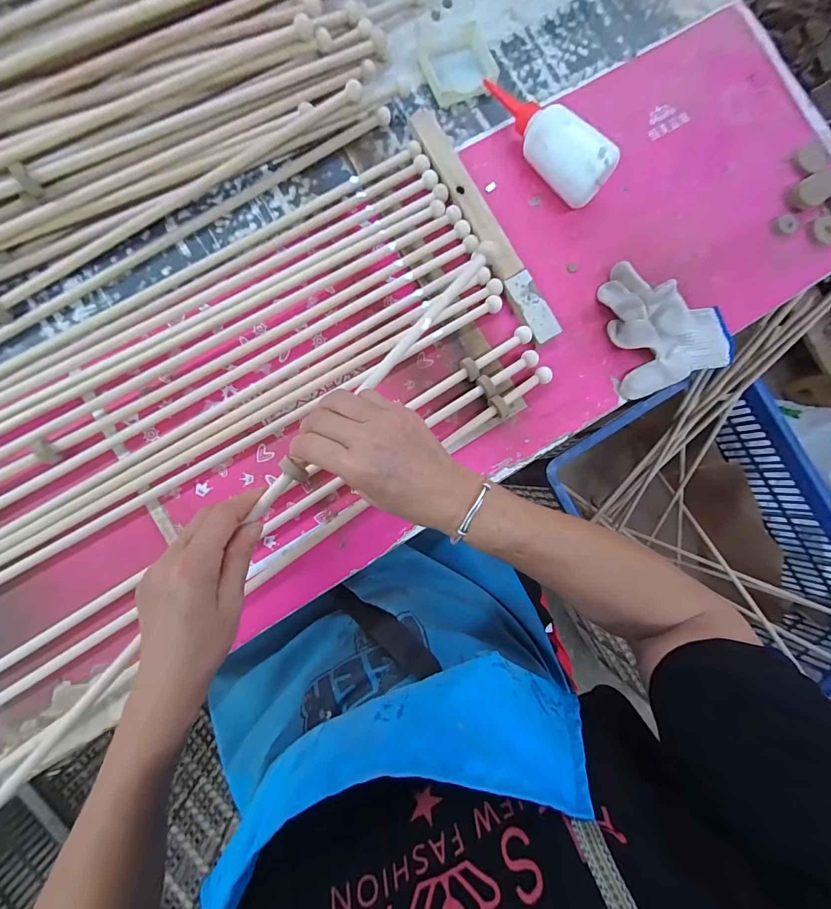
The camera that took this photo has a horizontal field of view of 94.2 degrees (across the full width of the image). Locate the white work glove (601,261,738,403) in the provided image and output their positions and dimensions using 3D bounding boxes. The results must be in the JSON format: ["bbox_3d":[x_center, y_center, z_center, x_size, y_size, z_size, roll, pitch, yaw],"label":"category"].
[{"bbox_3d":[0.288,-0.149,0.440,0.127,0.037,0.144,-12,87,-6],"label":"white work glove"}]

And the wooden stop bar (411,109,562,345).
[{"bbox_3d":[0.078,-0.256,0.436,0.036,0.020,0.288,-28,89,-7],"label":"wooden stop bar"}]

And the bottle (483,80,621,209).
[{"bbox_3d":[0.141,-0.357,0.430,0.053,0.059,0.175,-42,90,-7],"label":"bottle"}]

